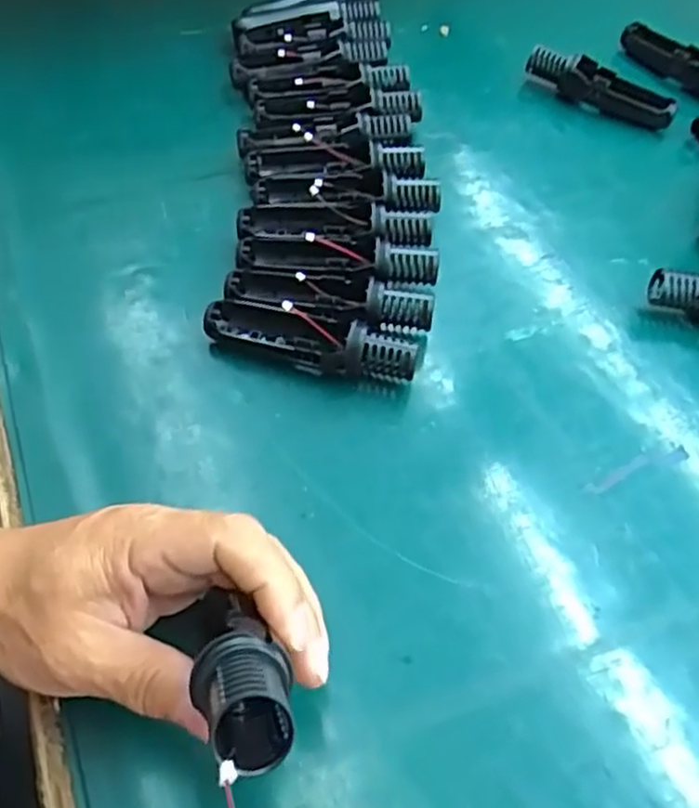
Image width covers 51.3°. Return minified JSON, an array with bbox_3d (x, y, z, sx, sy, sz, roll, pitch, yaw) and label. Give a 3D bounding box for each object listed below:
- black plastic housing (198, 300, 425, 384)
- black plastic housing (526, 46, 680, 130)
[{"bbox_3d":[-0.021,-0.037,0.411,0.119,0.032,0.028,16,56,7],"label":"black plastic housing"},{"bbox_3d":[0.198,-0.251,0.576,0.119,0.032,0.024,25,57,13],"label":"black plastic housing"}]

